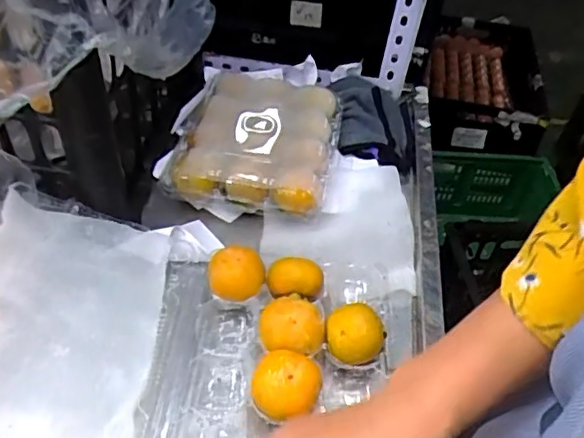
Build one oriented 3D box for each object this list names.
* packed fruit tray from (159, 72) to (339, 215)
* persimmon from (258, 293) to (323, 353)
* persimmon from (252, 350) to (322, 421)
[{"bbox_3d":[-0.037,-0.097,0.663,0.168,0.046,0.209,12,44,7],"label":"packed fruit tray"},{"bbox_3d":[-0.001,0.093,0.492,0.052,0.033,0.053,3,44,-3],"label":"persimmon"},{"bbox_3d":[-0.005,0.130,0.453,0.050,0.043,0.051,3,44,-3],"label":"persimmon"}]

